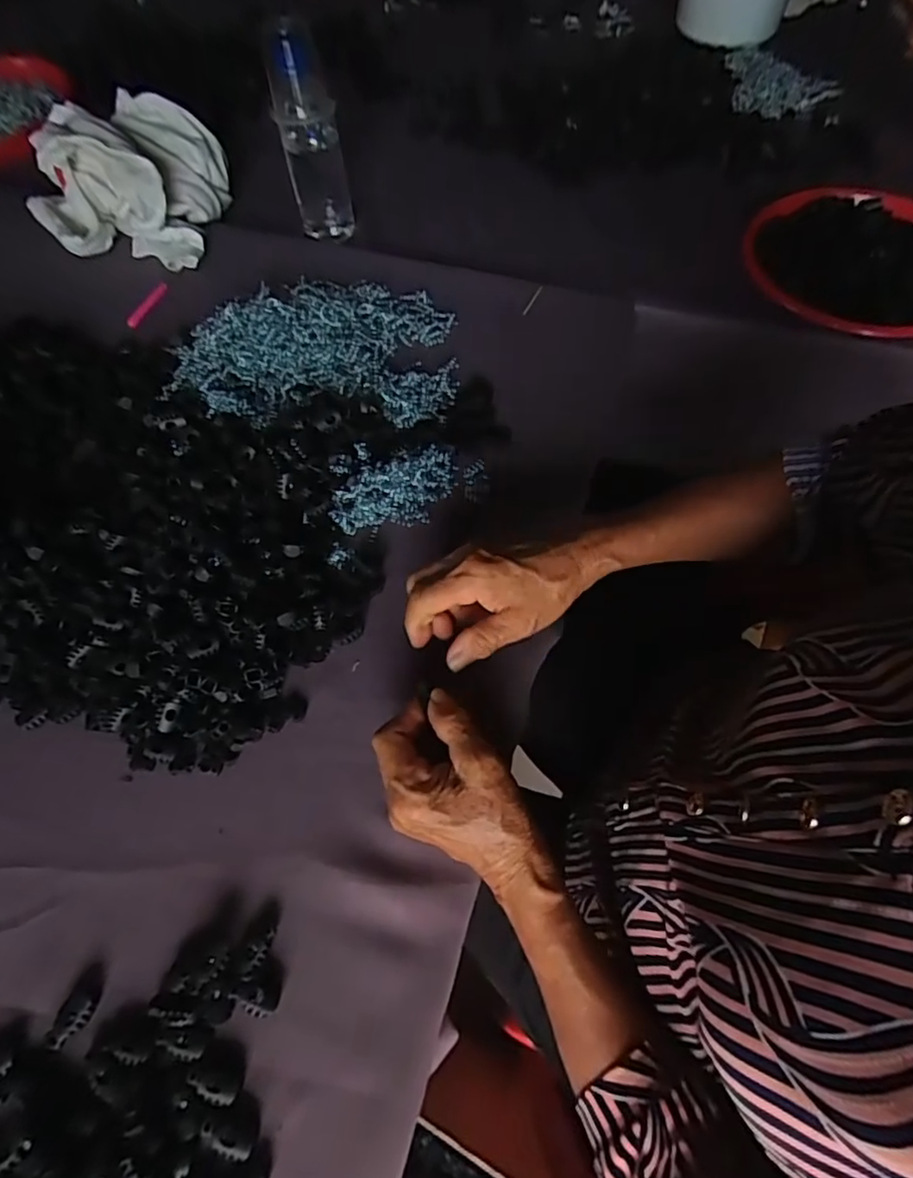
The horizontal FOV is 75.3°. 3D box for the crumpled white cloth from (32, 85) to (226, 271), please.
[{"bbox_3d":[-0.361,-0.440,0.634,0.190,0.094,0.182,5,63,5],"label":"crumpled white cloth"}]

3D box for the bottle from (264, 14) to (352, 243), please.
[{"bbox_3d":[-0.149,-0.458,0.606,0.060,0.176,0.061,-12,63,-4],"label":"bottle"}]

